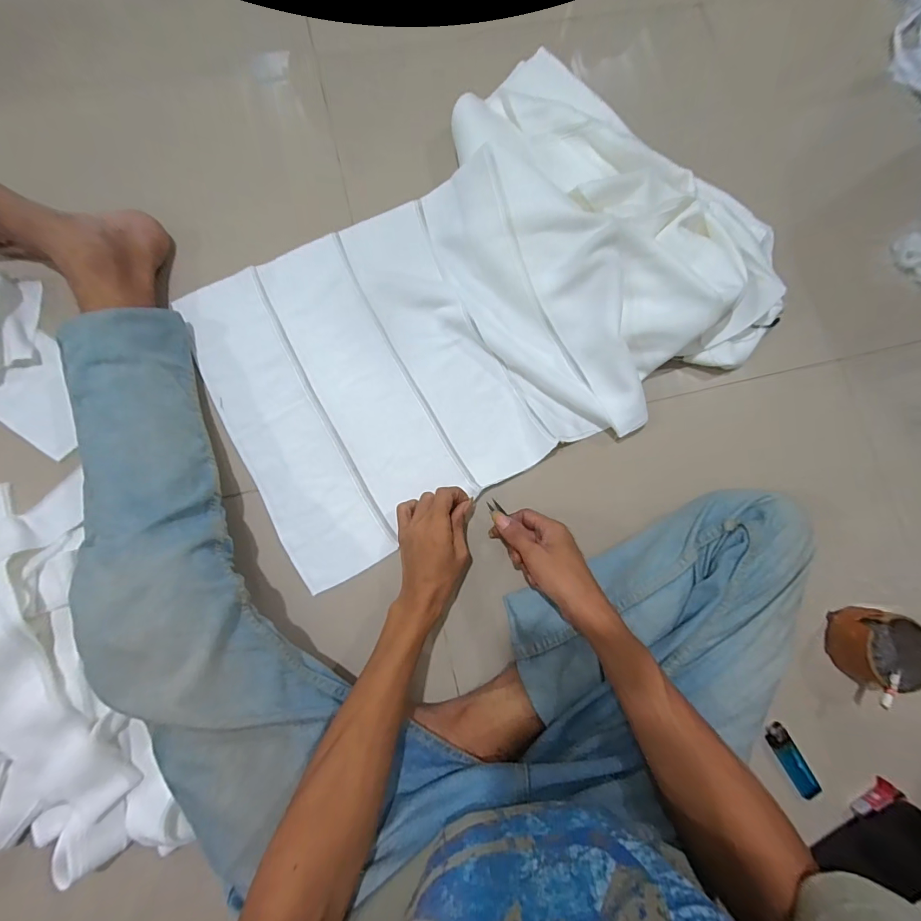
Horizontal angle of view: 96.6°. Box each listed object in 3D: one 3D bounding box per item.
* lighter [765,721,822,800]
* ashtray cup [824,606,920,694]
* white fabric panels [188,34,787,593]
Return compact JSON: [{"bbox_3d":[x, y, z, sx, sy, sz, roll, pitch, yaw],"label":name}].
[{"bbox_3d":[0.374,0.337,0.461,0.022,0.011,0.084,-30,84,-7],"label":"lighter"},{"bbox_3d":[0.474,0.215,0.464,0.084,0.055,0.081,1,81,-3],"label":"ashtray cup"},{"bbox_3d":[0.011,-0.193,0.502,0.656,0.090,0.446,-32,84,-8],"label":"white fabric panels"}]

